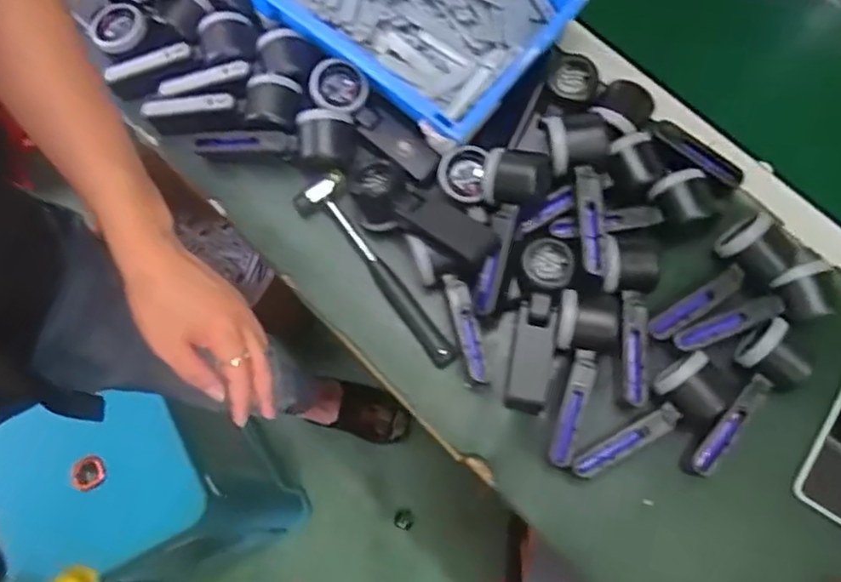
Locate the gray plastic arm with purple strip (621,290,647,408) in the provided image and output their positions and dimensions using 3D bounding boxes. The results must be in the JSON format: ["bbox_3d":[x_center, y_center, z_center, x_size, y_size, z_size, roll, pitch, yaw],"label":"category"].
[{"bbox_3d":[0.204,0.055,0.655,0.024,0.009,0.108,0,86,1],"label":"gray plastic arm with purple strip"}]

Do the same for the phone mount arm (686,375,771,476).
[{"bbox_3d":[0.285,0.123,0.632,0.022,0.023,0.110,37,92,11],"label":"phone mount arm"}]

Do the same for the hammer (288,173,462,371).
[{"bbox_3d":[-0.044,-0.019,0.707,0.053,0.034,0.236,-36,76,-8],"label":"hammer"}]

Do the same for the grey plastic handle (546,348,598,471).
[{"bbox_3d":[0.143,0.113,0.653,0.024,0.048,0.107,16,75,6],"label":"grey plastic handle"}]

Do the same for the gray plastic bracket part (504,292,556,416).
[{"bbox_3d":[0.108,0.062,0.670,0.037,0.023,0.115,9,88,4],"label":"gray plastic bracket part"}]

